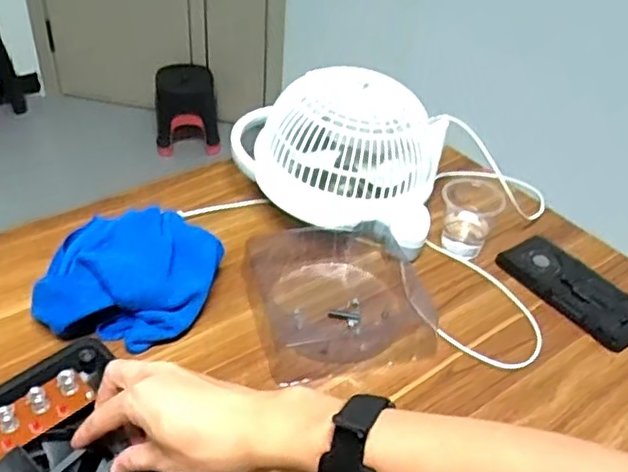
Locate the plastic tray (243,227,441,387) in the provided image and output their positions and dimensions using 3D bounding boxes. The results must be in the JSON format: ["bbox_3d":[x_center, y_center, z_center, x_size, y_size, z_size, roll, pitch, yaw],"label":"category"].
[{"bbox_3d":[0.026,0.058,0.696,0.183,0.041,0.195,-6,39,-15],"label":"plastic tray"}]

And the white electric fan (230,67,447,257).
[{"bbox_3d":[0.022,-0.099,0.804,0.262,0.150,0.184,14,38,10],"label":"white electric fan"}]

